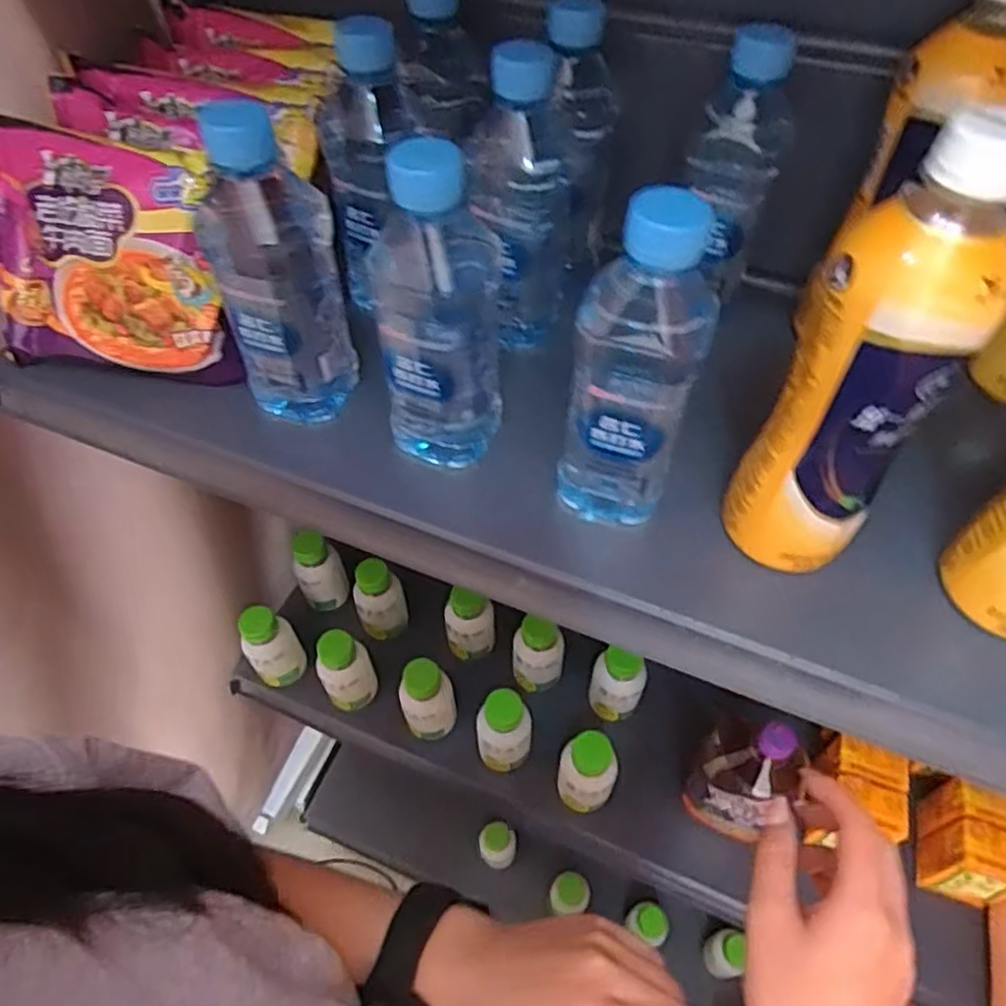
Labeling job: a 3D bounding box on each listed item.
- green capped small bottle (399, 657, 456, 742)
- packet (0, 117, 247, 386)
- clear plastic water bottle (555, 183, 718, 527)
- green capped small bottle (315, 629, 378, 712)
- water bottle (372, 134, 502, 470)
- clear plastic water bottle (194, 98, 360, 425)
[{"bbox_3d":[-0.084,0.226,0.782,0.057,0.131,0.048,-13,54,-8],"label":"green capped small bottle"},{"bbox_3d":[-0.248,-0.149,0.427,0.173,0.140,0.034,11,19,14],"label":"packet"},{"bbox_3d":[0.062,-0.061,0.332,0.057,0.167,0.049,13,54,11],"label":"clear plastic water bottle"},{"bbox_3d":[-0.180,0.193,0.799,0.055,0.112,0.047,-8,53,-5],"label":"green capped small bottle"},{"bbox_3d":[-0.033,-0.098,0.364,0.057,0.175,0.060,3,53,4],"label":"water bottle"},{"bbox_3d":[-0.126,-0.129,0.384,0.067,0.176,0.069,-17,54,-11],"label":"clear plastic water bottle"}]

